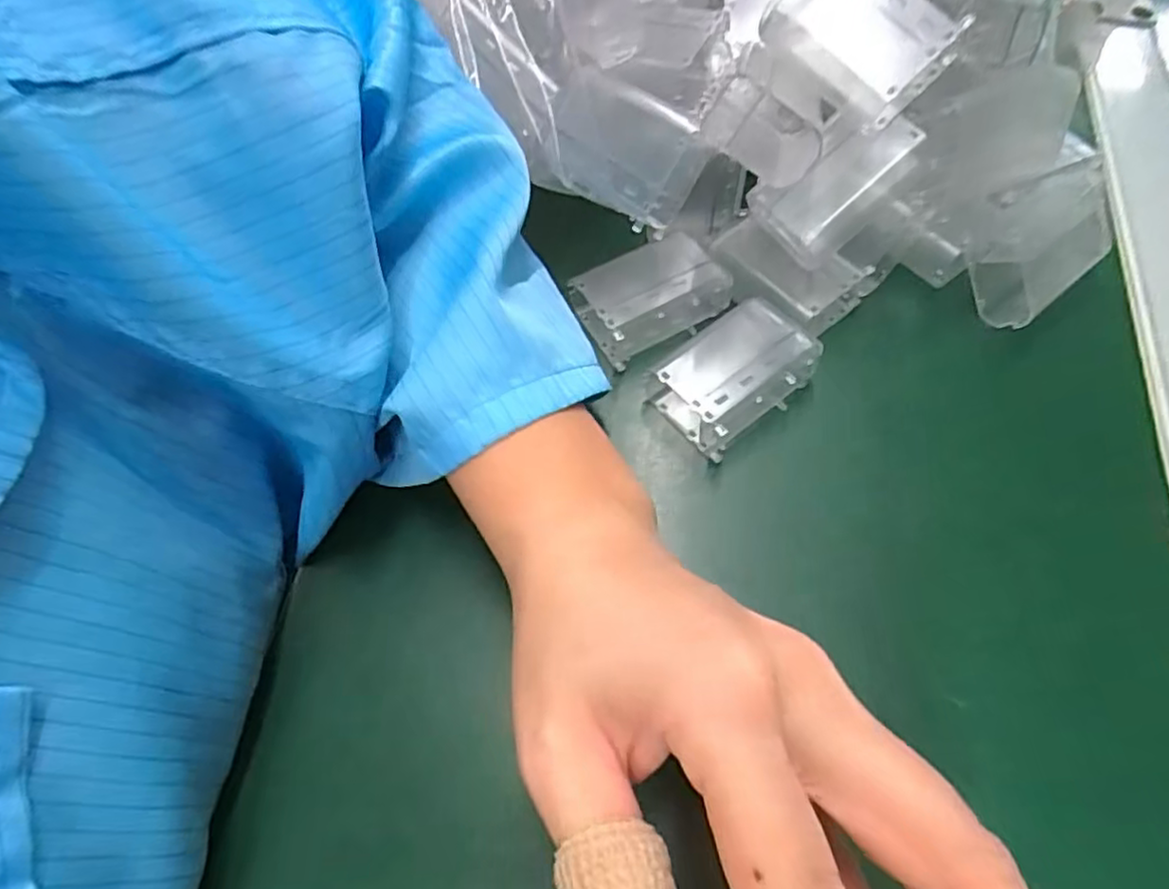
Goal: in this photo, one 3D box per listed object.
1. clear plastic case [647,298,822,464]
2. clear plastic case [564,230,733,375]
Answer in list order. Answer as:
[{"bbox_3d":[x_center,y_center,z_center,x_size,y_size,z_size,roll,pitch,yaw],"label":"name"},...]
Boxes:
[{"bbox_3d":[0.058,-0.027,0.260,0.056,0.022,0.037,-38,66,-16],"label":"clear plastic case"},{"bbox_3d":[0.028,-0.062,0.281,0.058,0.022,0.039,-24,63,-10],"label":"clear plastic case"}]

